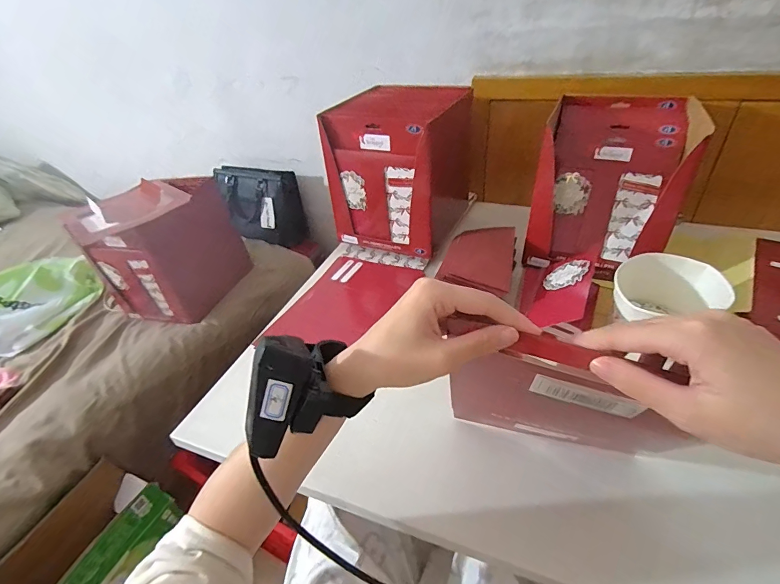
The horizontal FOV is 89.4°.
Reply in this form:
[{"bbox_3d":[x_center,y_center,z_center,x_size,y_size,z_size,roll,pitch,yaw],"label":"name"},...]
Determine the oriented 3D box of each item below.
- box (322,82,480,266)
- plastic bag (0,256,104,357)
[{"bbox_3d":[0.016,-0.225,0.736,0.193,0.244,0.187,15,41,25],"label":"box"},{"bbox_3d":[-0.846,0.023,0.899,0.215,0.073,0.278,3,37,11],"label":"plastic bag"}]

